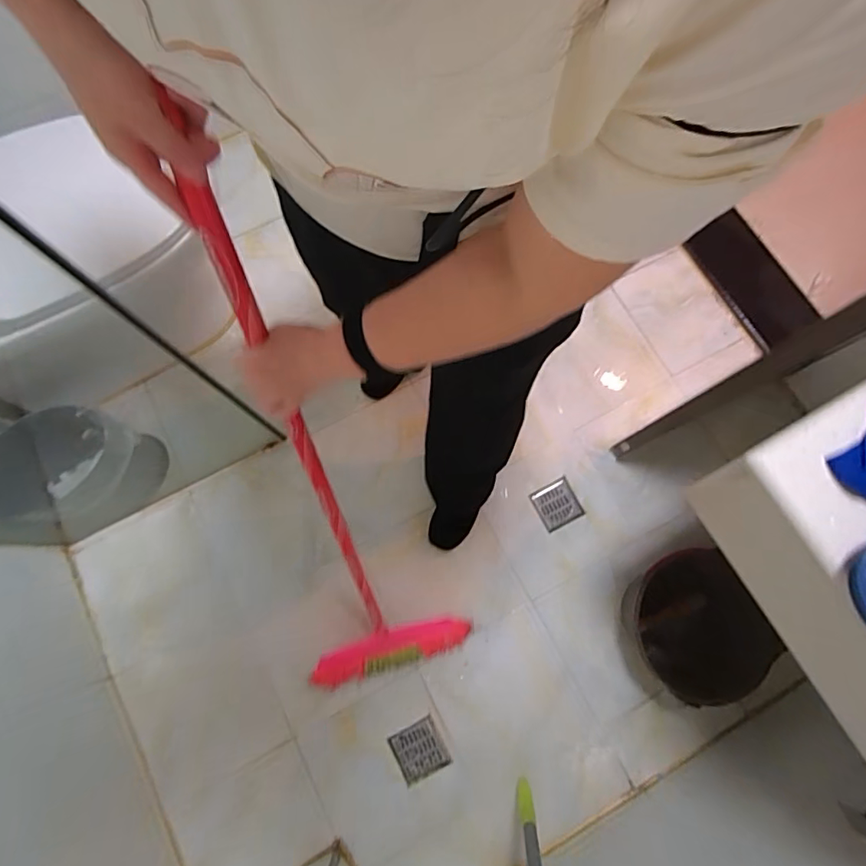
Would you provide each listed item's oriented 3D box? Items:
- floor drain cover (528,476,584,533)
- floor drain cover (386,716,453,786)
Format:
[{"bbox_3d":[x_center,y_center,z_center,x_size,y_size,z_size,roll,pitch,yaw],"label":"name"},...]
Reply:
[{"bbox_3d":[0.301,0.174,1.196,0.103,0.010,0.102,-28,78,-6],"label":"floor drain cover"},{"bbox_3d":[-0.031,0.685,1.059,0.105,0.007,0.103,-27,78,-6],"label":"floor drain cover"}]

